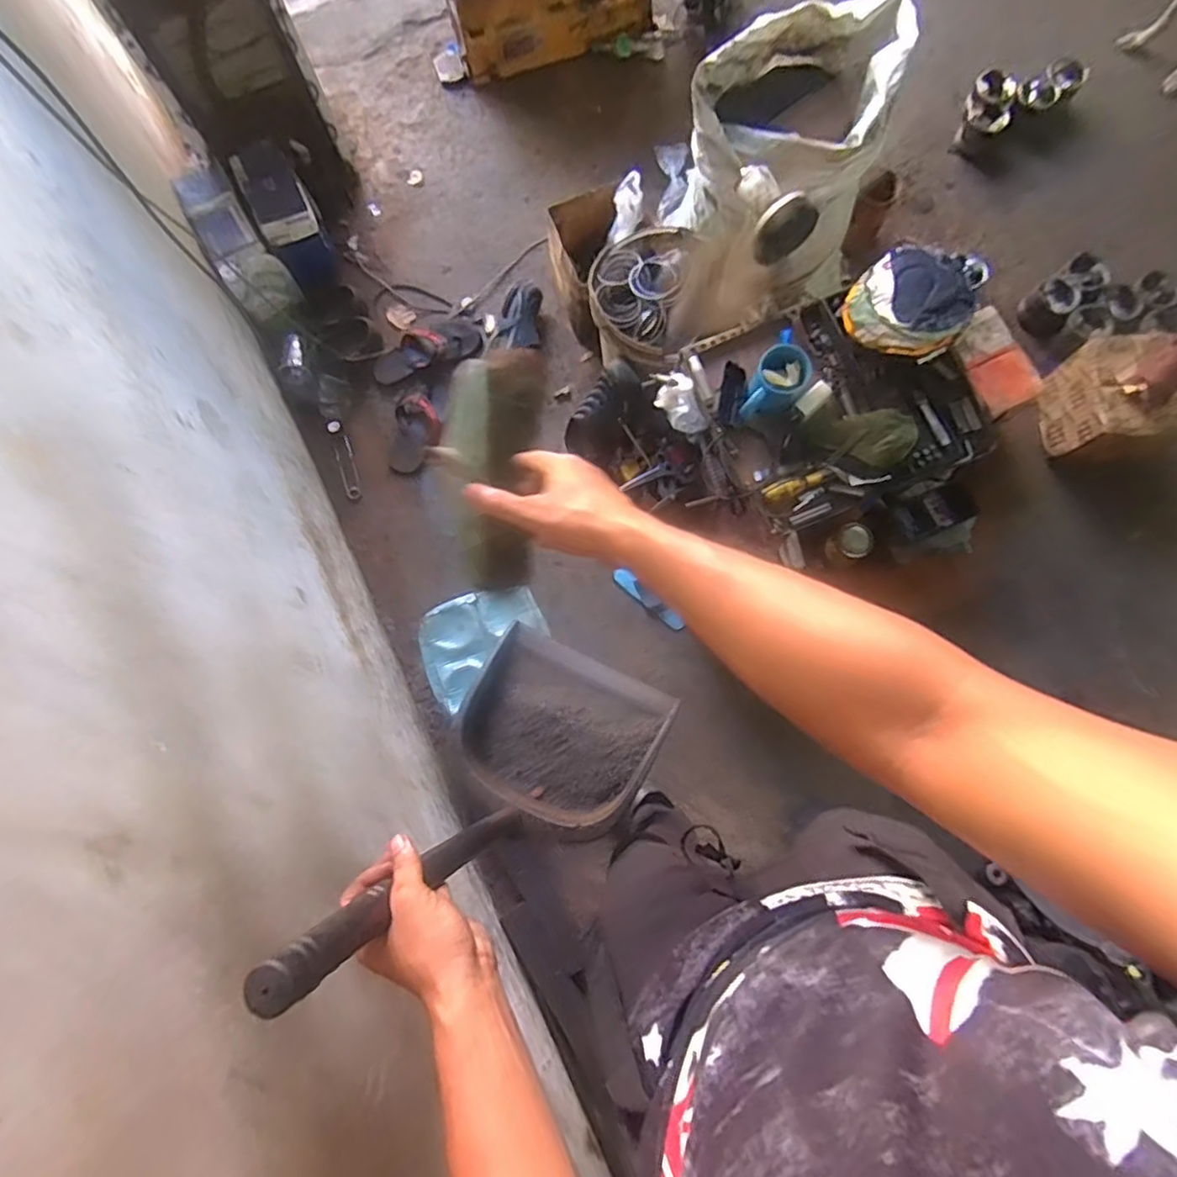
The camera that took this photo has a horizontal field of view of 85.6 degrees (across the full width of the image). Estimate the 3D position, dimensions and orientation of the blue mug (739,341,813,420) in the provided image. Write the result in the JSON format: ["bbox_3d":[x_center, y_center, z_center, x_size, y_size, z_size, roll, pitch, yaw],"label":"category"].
[{"bbox_3d":[0.312,-0.333,1.054,0.091,0.092,0.105,23,80,6],"label":"blue mug"}]

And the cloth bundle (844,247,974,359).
[{"bbox_3d":[0.524,-0.466,1.026,0.180,0.066,0.171,0,79,1],"label":"cloth bundle"}]

